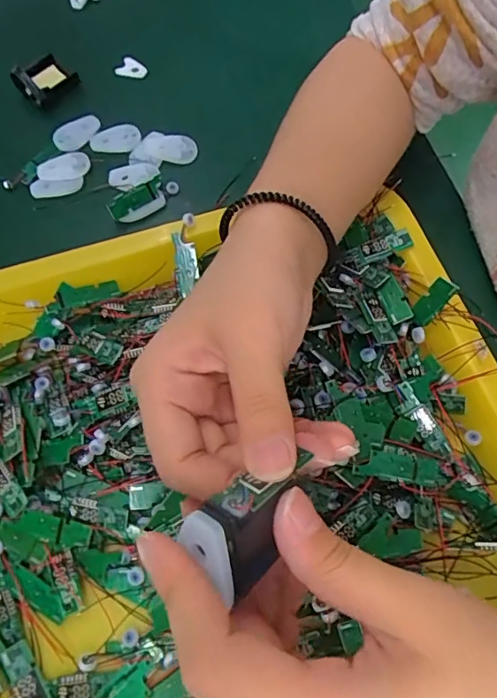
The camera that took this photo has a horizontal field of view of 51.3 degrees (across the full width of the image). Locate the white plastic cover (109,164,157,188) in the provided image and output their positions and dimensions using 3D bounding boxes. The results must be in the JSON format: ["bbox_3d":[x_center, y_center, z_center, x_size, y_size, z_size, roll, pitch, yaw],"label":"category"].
[{"bbox_3d":[-0.079,-0.120,0.355,0.034,0.004,0.020,-18,65,-7],"label":"white plastic cover"}]

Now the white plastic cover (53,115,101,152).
[{"bbox_3d":[-0.124,-0.157,0.376,0.036,0.017,0.004,-33,33,-10],"label":"white plastic cover"}]

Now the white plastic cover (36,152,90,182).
[{"bbox_3d":[-0.127,-0.126,0.357,0.035,0.007,0.022,-12,65,-5],"label":"white plastic cover"}]

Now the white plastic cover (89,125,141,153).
[{"bbox_3d":[-0.096,-0.150,0.371,0.039,0.008,0.016,-3,68,13],"label":"white plastic cover"}]

